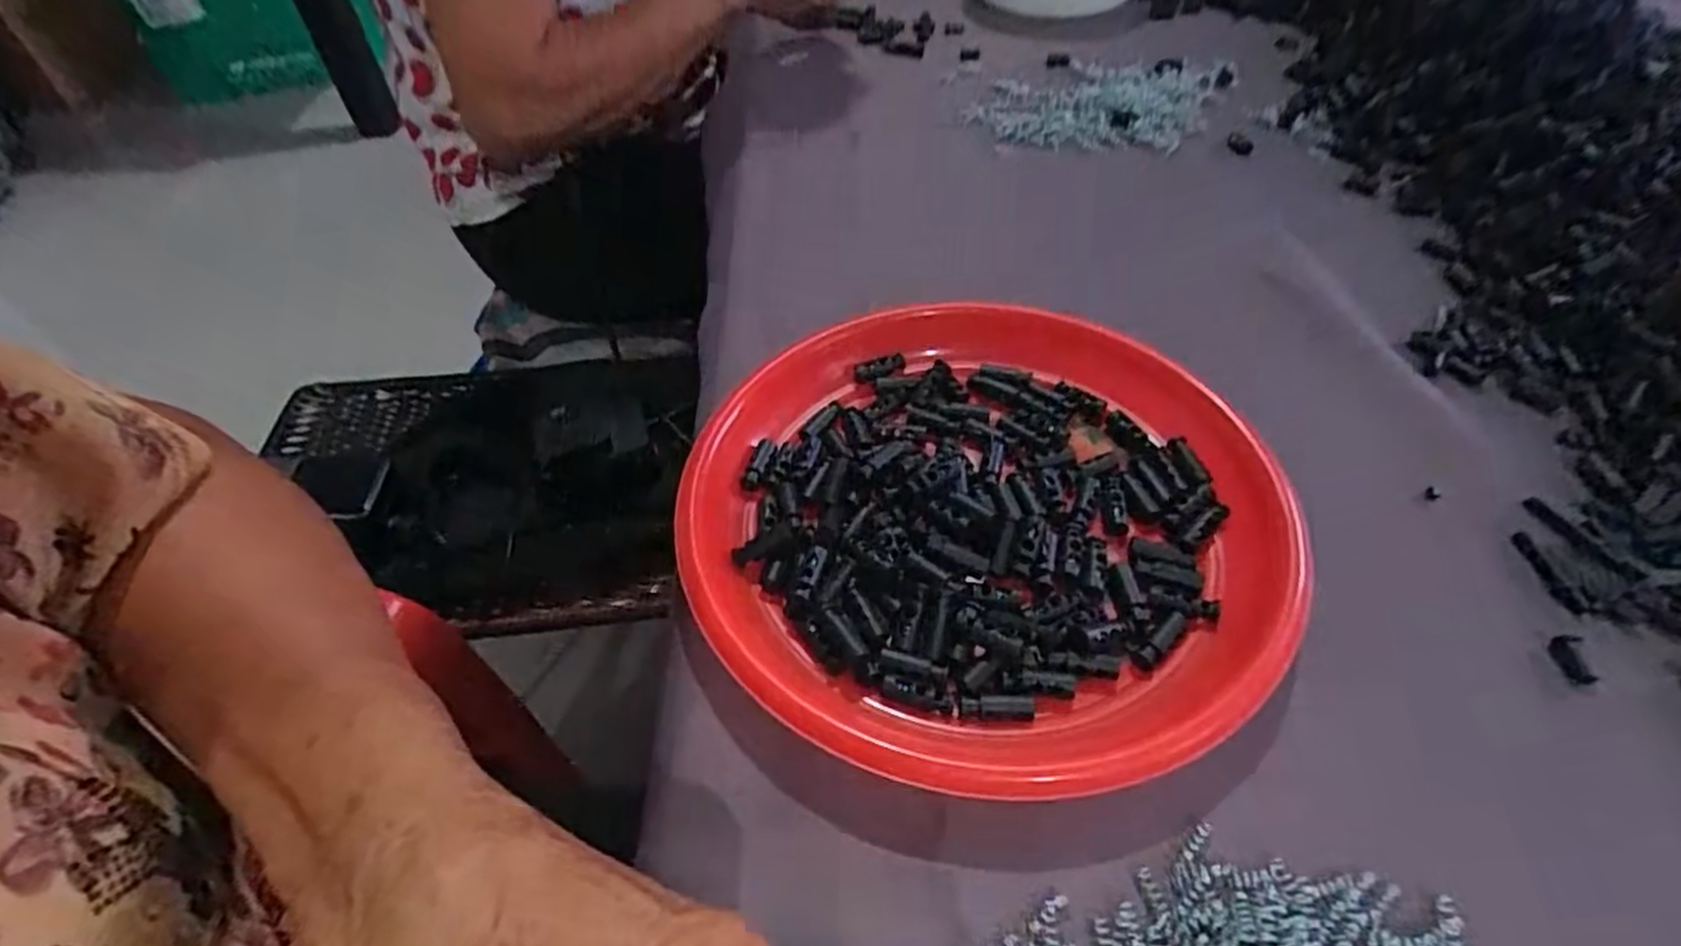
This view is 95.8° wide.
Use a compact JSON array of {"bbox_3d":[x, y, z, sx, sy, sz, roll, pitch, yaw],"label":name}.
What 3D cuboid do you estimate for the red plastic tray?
[{"bbox_3d":[0.056,0.012,0.305,0.222,0.022,0.217,19,53,20],"label":"red plastic tray"}]

